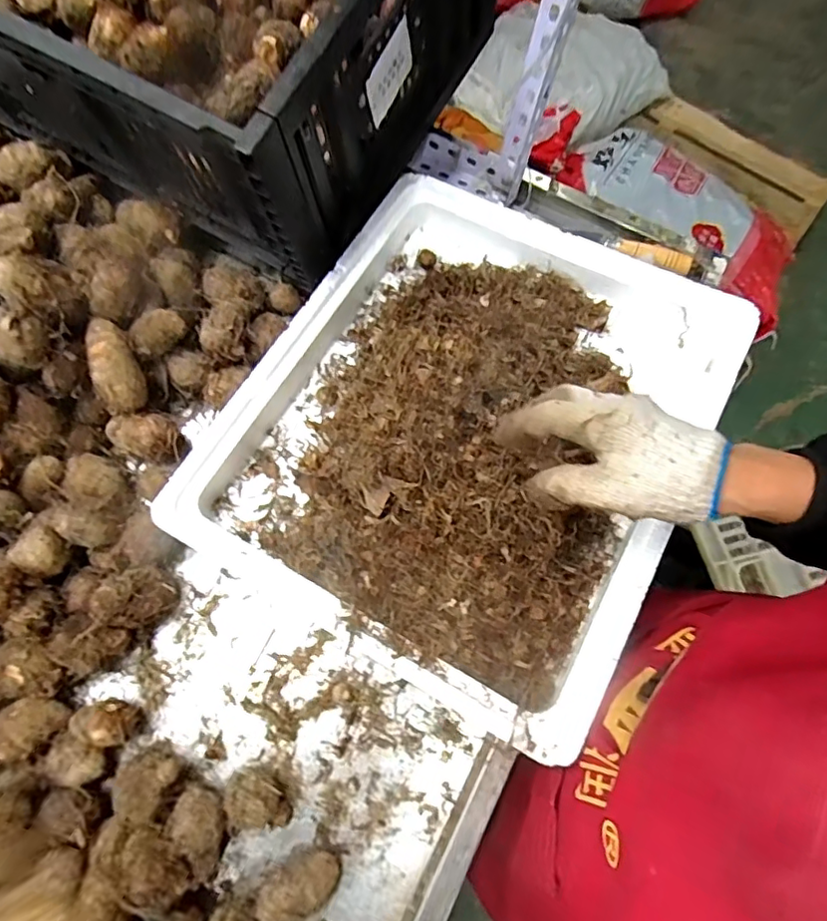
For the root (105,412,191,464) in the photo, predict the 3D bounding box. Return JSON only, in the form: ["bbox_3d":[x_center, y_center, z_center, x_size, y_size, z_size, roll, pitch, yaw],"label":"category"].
[{"bbox_3d":[-0.244,-0.023,0.518,0.073,0.035,0.044,24,72,7],"label":"root"}]

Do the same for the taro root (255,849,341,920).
[{"bbox_3d":[-0.084,0.309,0.408,0.058,0.040,0.033,-22,73,-9],"label":"taro root"}]

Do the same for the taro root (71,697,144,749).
[{"bbox_3d":[-0.243,0.206,0.443,0.046,0.034,0.033,0,70,-2],"label":"taro root"}]

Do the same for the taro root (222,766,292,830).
[{"bbox_3d":[-0.118,0.258,0.425,0.050,0.042,0.037,25,72,7],"label":"taro root"}]

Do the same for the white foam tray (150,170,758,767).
[{"bbox_3d":[0.047,-0.041,0.498,0.372,0.082,0.424,29,72,8],"label":"white foam tray"}]

